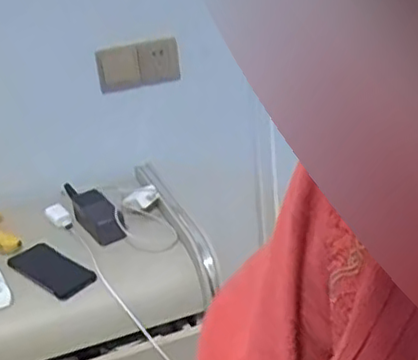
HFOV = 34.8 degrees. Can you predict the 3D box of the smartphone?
[{"bbox_3d":[-0.267,0.150,1.117,0.086,0.014,0.168,-23,32,-38],"label":"smartphone"}]

